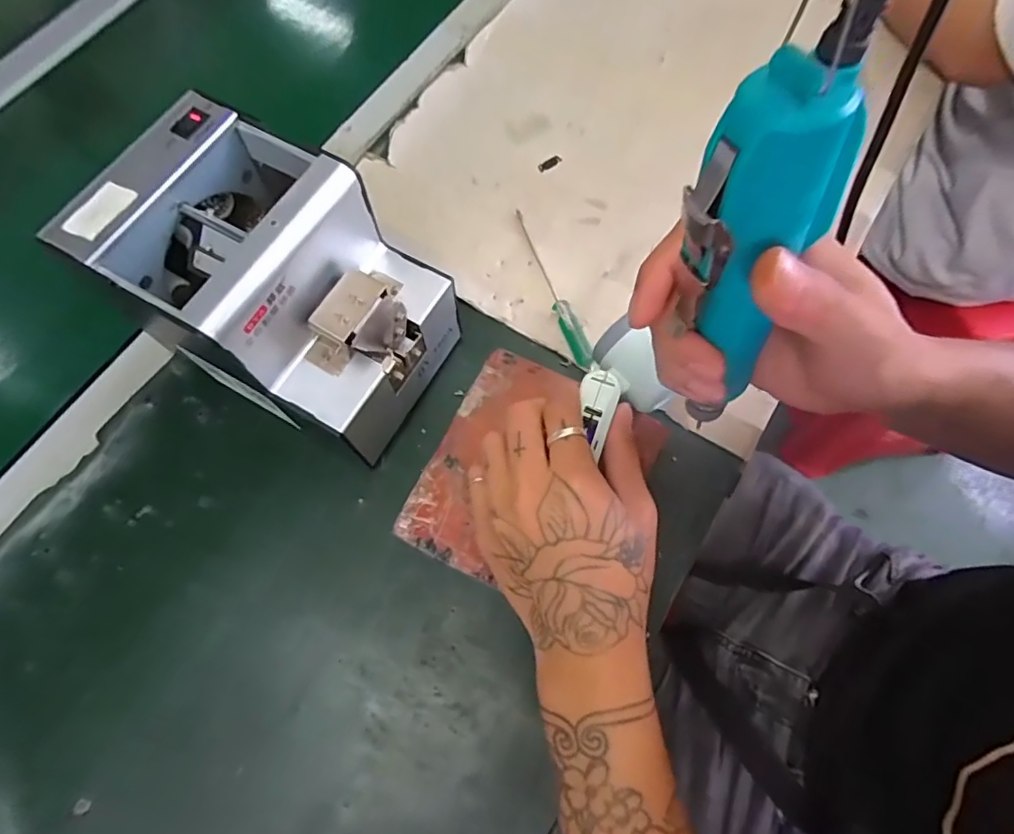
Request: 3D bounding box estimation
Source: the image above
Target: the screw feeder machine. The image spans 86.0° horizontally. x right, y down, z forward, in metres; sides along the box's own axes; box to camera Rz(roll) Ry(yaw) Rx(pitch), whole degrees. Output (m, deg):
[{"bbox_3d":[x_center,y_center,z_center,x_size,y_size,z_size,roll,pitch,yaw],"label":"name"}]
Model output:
[{"bbox_3d":[-0.139,-0.077,0.357,0.171,0.150,0.121,28,73,11],"label":"screw feeder machine"}]

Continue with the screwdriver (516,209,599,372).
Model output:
[{"bbox_3d":[0.035,-0.101,0.432,0.013,0.010,0.151,-21,71,-7],"label":"screwdriver"}]

